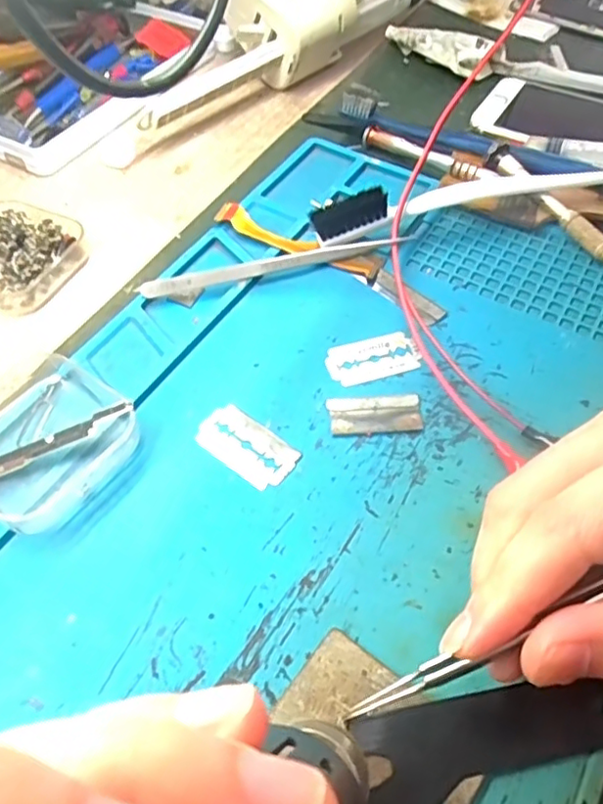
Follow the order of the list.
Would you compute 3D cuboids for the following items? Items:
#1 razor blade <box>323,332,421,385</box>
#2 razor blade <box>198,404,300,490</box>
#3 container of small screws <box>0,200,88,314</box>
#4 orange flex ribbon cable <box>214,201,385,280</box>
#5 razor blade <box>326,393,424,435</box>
[{"bbox_3d":[0.032,-0.021,0.276,0.040,0.004,0.023,-14,55,-10],"label":"razor blade"},{"bbox_3d":[-0.023,0.017,0.249,0.043,0.004,0.024,32,61,21],"label":"razor blade"},{"bbox_3d":[-0.149,-0.079,0.314,0.065,0.019,0.055,23,58,16],"label":"container of small screws"},{"bbox_3d":[-0.002,-0.083,0.315,0.089,0.011,0.016,22,58,16],"label":"orange flex ribbon cable"},{"bbox_3d":[0.031,0.004,0.258,0.038,0.004,0.019,-3,54,-2],"label":"razor blade"}]

